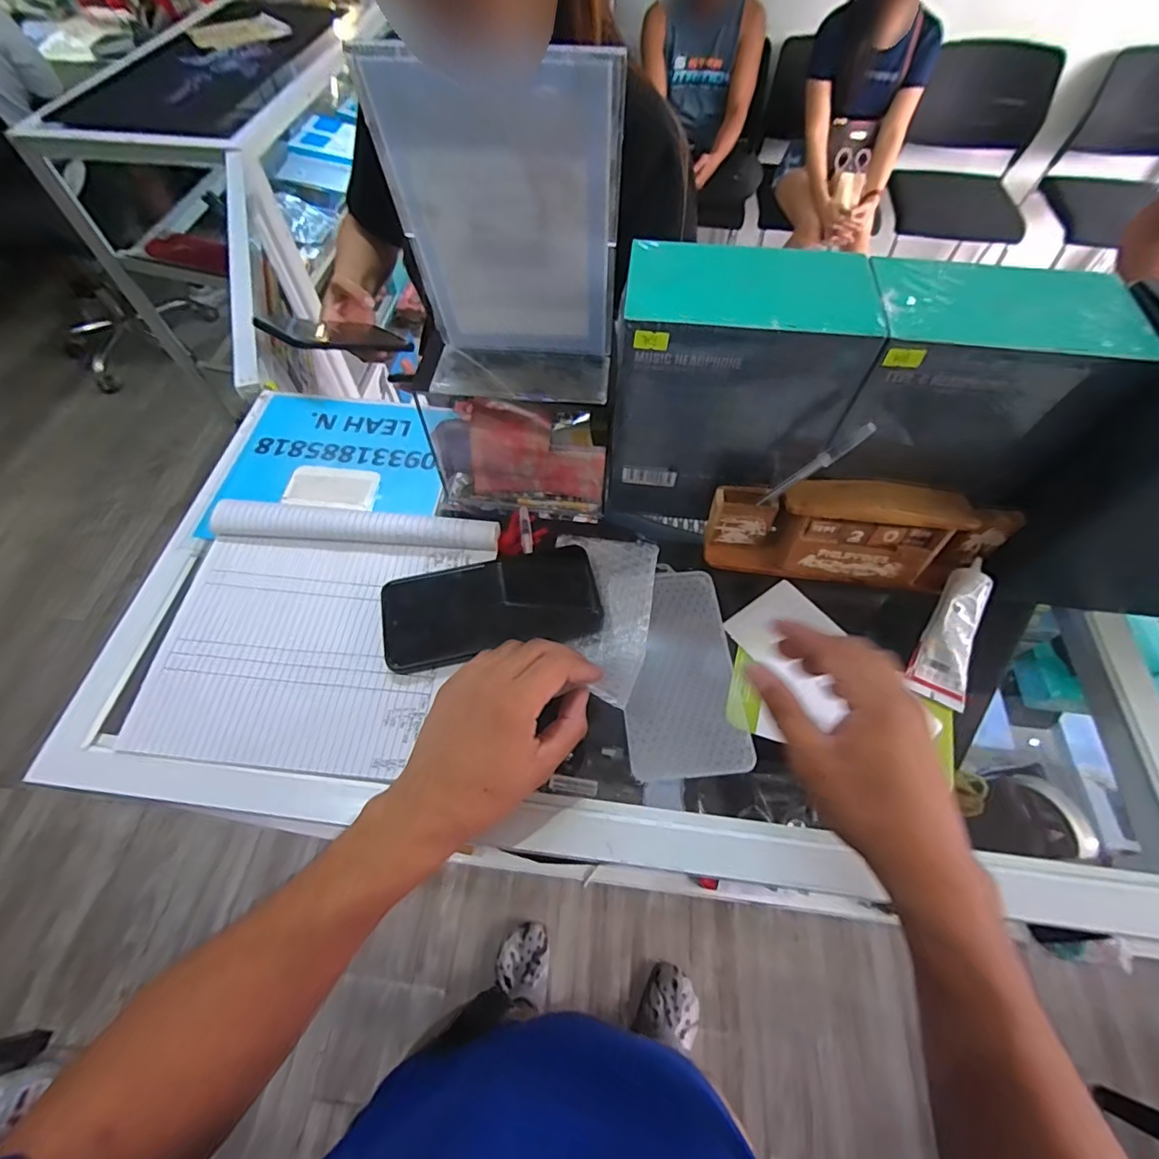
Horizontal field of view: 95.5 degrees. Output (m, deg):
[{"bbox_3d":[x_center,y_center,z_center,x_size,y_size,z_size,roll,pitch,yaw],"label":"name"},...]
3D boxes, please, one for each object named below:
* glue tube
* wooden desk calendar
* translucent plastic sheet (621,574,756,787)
[{"bbox_3d":[0.300,0.039,0.421,0.041,0.015,0.126,25,76,15],"label":"glue tube"},{"bbox_3d":[0.229,-0.039,0.439,0.238,0.085,0.054,8,60,3],"label":"wooden desk calendar"},{"bbox_3d":[0.078,0.071,0.423,0.088,0.005,0.167,-5,60,-1],"label":"translucent plastic sheet"}]

